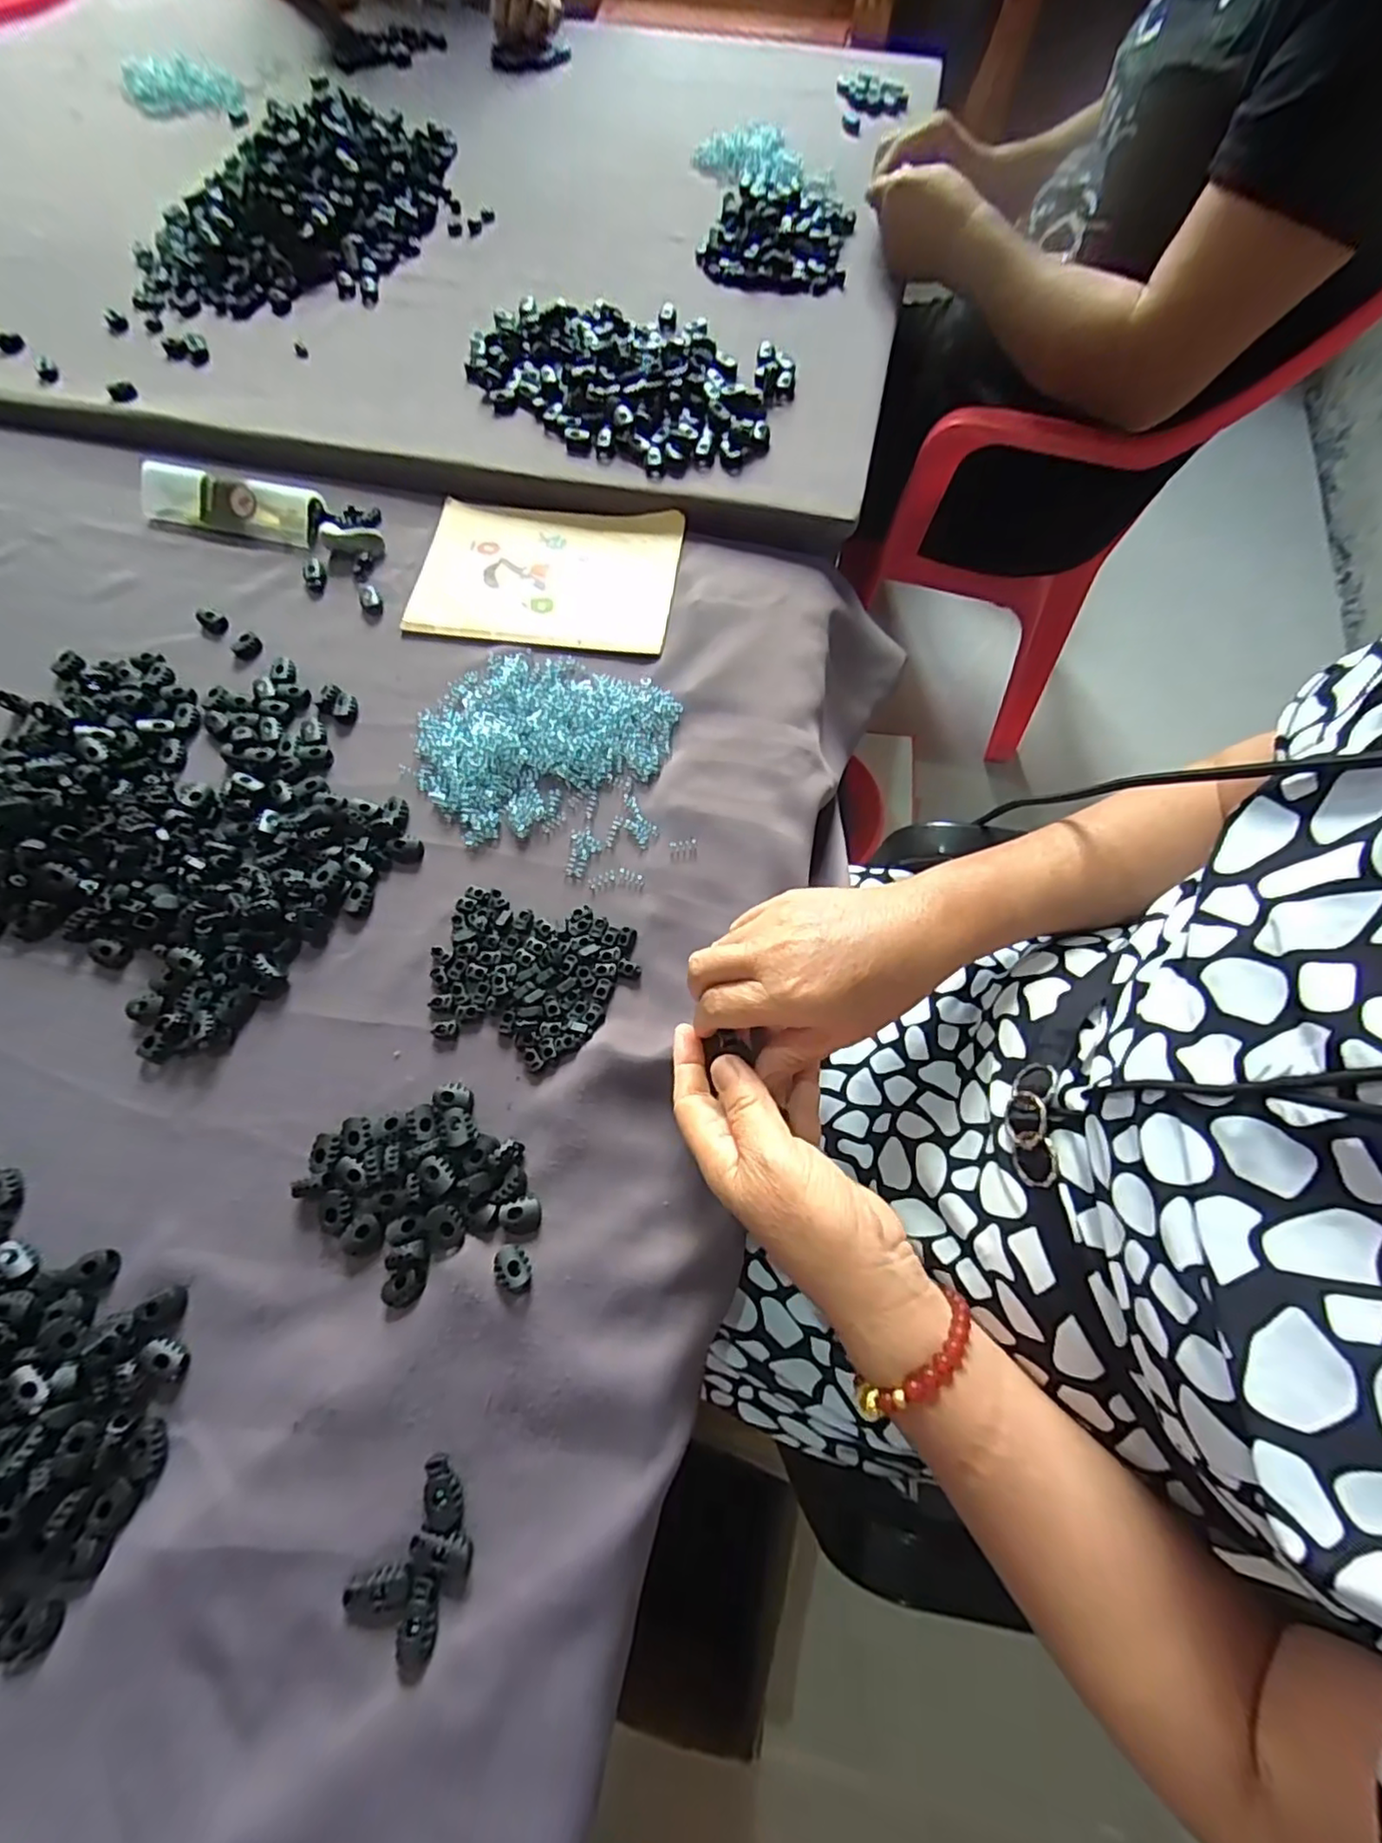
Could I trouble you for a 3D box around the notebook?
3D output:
[{"bbox_3d":[-0.115,-0.285,0.534,0.204,0.013,0.139,8,69,4],"label":"notebook"}]

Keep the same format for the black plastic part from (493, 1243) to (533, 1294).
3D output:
[{"bbox_3d":[-0.093,0.181,0.341,0.017,0.010,0.023,-24,70,-8],"label":"black plastic part"}]

